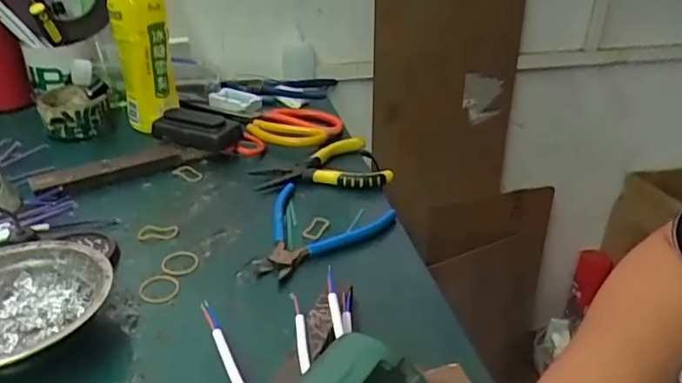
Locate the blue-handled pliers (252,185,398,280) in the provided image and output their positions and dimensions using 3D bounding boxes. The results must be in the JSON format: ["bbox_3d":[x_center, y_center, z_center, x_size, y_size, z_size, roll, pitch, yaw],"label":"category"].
[{"bbox_3d":[-0.008,0.035,0.504,0.114,0.019,0.127,5,29,1],"label":"blue-handled pliers"}]

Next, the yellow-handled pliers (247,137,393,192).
[{"bbox_3d":[-0.021,-0.029,0.598,0.149,0.031,0.081,2,30,-4],"label":"yellow-handled pliers"}]

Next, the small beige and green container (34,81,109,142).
[{"bbox_3d":[-0.320,-0.103,0.648,0.072,0.047,0.080,-17,36,-33],"label":"small beige and green container"}]

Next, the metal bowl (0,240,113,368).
[{"bbox_3d":[-0.230,0.083,0.382,0.122,0.034,0.122,3,30,-2],"label":"metal bowl"}]

